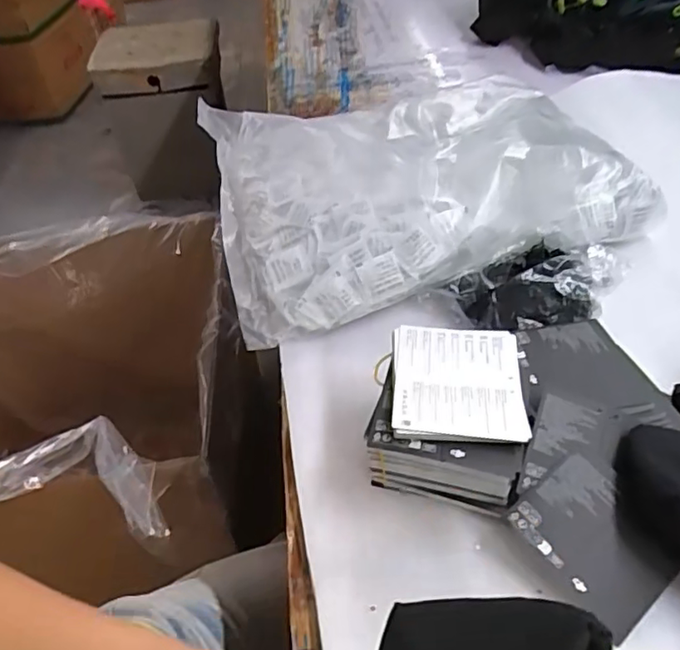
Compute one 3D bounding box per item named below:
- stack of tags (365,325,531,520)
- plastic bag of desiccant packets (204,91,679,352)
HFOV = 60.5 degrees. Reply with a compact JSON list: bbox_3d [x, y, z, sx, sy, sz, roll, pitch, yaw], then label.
[{"bbox_3d":[0.085,0.064,0.442,0.104,0.058,0.118,9,47,14],"label":"stack of tags"},{"bbox_3d":[0.079,-0.179,0.668,0.454,0.081,0.367,-15,46,-10],"label":"plastic bag of desiccant packets"}]

